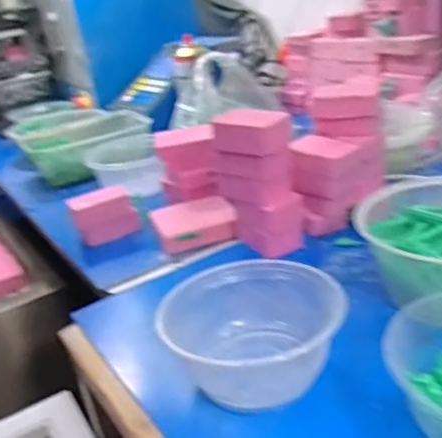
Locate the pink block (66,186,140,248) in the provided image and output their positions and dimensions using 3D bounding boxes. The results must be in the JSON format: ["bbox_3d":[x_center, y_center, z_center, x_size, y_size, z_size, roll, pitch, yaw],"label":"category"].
[{"bbox_3d":[-0.150,-0.005,0.725,0.078,0.054,0.044,-19,28,-24],"label":"pink block"}]

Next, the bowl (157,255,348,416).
[{"bbox_3d":[0.024,0.090,0.438,0.130,0.066,0.114,-16,26,-17],"label":"bowl"}]

